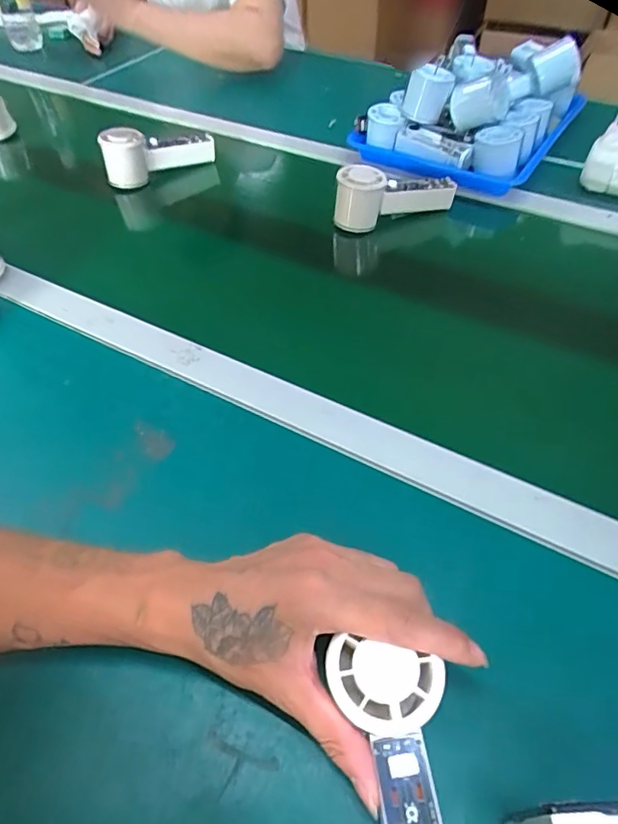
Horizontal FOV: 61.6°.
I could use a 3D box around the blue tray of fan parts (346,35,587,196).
[{"bbox_3d":[0.214,-0.411,0.696,0.225,0.092,0.258,29,58,23],"label":"blue tray of fan parts"}]

